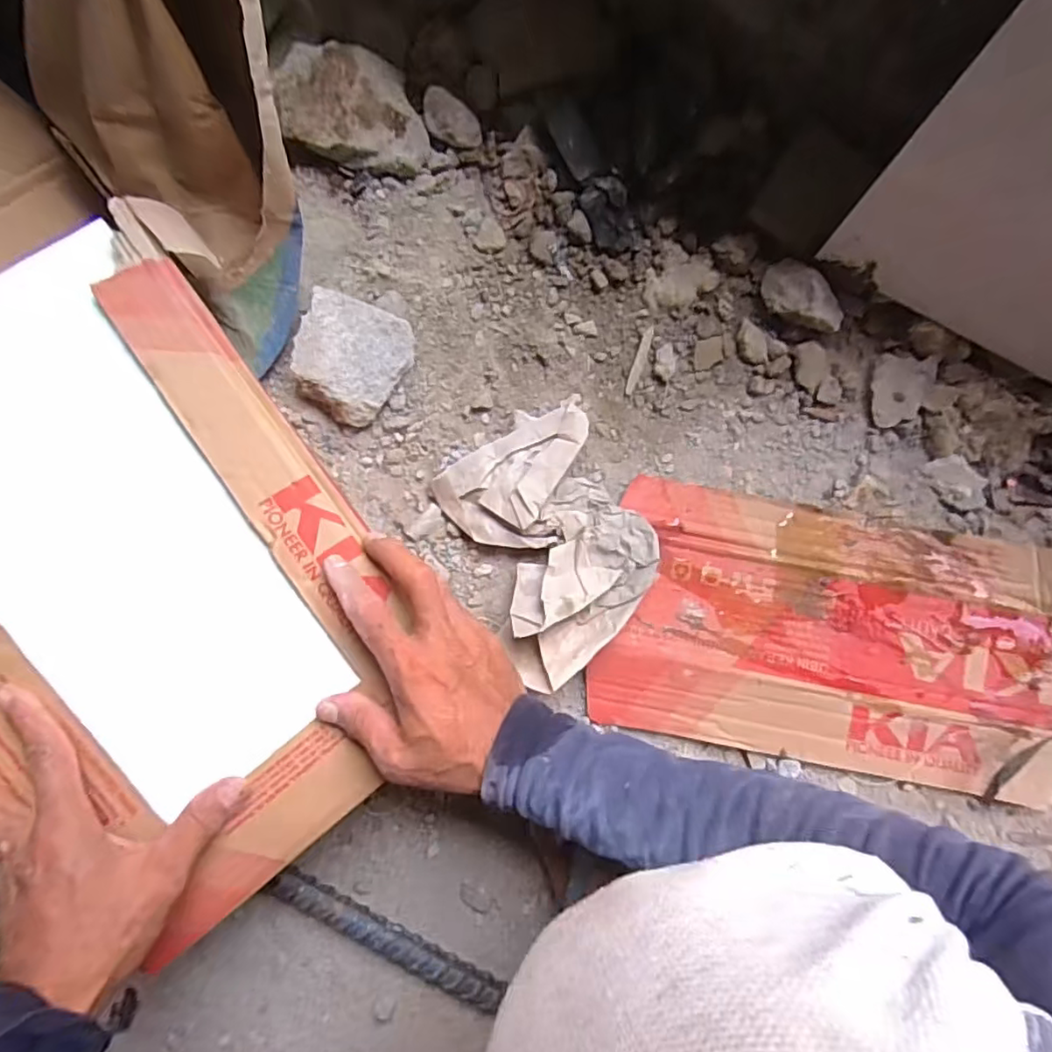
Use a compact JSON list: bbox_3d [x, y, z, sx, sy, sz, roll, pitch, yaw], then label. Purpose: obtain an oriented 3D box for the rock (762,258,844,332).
[{"bbox_3d":[0.231,-0.189,0.515,0.073,0.024,0.045,37,84,-1],"label":"rock"}]

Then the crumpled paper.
[{"bbox_3d":[0.022,0.009,0.476,0.134,0.044,0.182,-29,89,-6],"label":"crumpled paper"}]

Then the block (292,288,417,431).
[{"bbox_3d":[-0.141,-0.137,0.491,0.086,0.038,0.093,33,84,-1],"label":"block"}]

